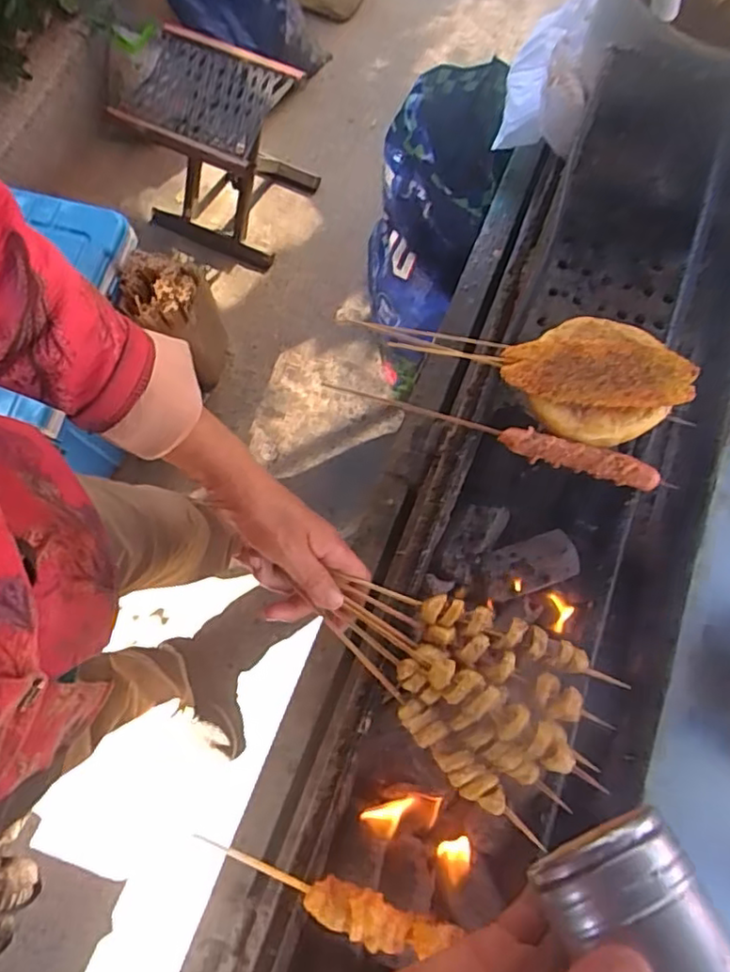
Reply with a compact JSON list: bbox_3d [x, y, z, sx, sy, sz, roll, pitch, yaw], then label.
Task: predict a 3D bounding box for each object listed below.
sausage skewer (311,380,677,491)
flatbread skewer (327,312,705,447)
[{"bbox_3d":[0.098,-0.042,0.500,0.272,0.045,0.023,18,76,4],"label":"sausage skewer"},{"bbox_3d":[0.131,-0.115,0.516,0.257,0.051,0.115,28,77,6],"label":"flatbread skewer"}]

